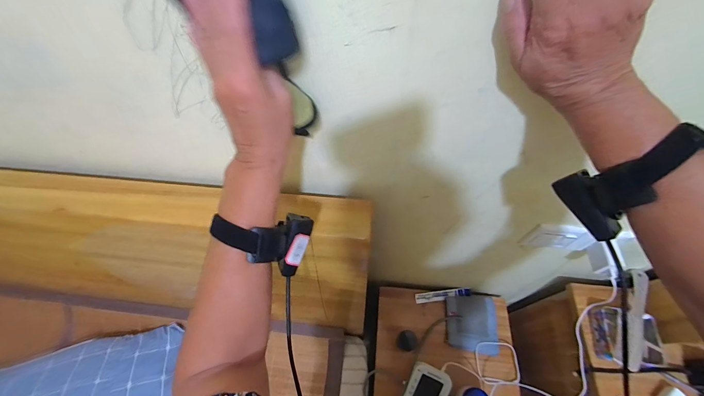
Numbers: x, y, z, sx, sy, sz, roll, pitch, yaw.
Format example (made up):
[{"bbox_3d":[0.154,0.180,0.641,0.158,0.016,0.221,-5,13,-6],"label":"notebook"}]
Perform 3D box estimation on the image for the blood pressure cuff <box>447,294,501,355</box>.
[{"bbox_3d":[0.365,0.382,0.912,0.142,0.027,0.158,2,60,3],"label":"blood pressure cuff"}]

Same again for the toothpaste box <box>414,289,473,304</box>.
[{"bbox_3d":[0.293,0.312,0.963,0.177,0.025,0.031,-8,60,-3],"label":"toothpaste box"}]

